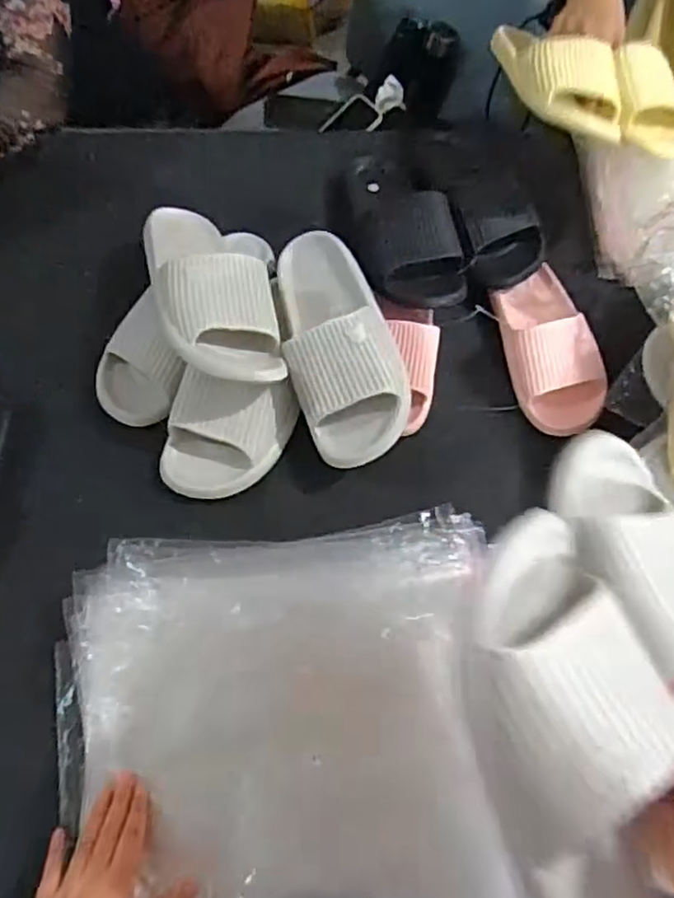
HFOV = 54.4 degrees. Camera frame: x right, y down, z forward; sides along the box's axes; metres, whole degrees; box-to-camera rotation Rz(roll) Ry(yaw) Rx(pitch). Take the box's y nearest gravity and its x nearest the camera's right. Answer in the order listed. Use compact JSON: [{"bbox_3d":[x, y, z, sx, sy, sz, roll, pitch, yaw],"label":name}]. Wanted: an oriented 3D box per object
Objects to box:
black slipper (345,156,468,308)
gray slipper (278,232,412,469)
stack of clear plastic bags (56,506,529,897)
[{"bbox_3d":[0.075,-0.277,0.796,0.108,0.060,0.257,-10,67,-6],"label":"black slipper"},{"bbox_3d":[-0.001,-0.119,0.694,0.108,0.058,0.270,-14,67,-7],"label":"gray slipper"},{"bbox_3d":[-0.051,0.241,0.580,0.384,0.043,0.346,-4,66,-3],"label":"stack of clear plastic bags"}]

